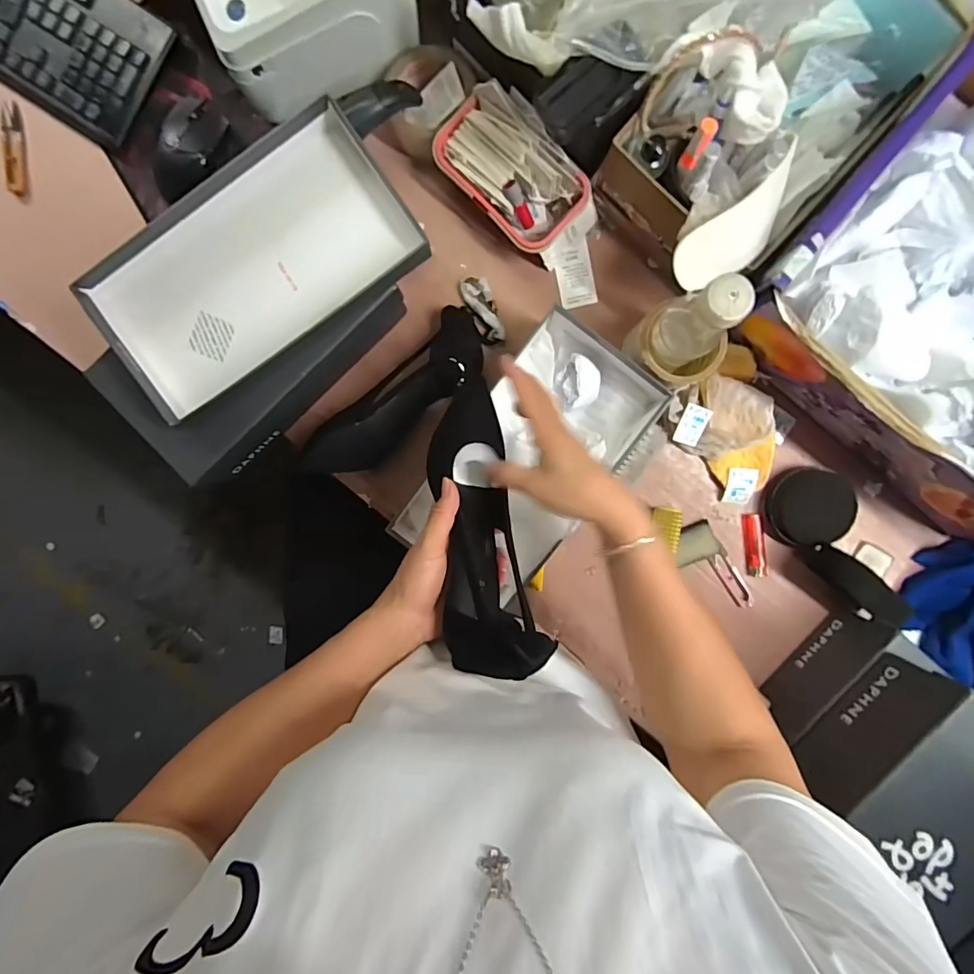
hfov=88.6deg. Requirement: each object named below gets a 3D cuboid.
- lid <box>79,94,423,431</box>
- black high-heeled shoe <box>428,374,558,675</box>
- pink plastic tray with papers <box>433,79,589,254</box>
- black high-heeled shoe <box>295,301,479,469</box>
[{"bbox_3d":[-0.228,-0.216,0.493,0.308,0.033,0.171,-33,93,4],"label":"lid"},{"bbox_3d":[-0.005,0.038,0.431,0.082,0.075,0.236,-5,60,2],"label":"black high-heeled shoe"},{"bbox_3d":[0.026,-0.340,0.547,0.101,0.077,0.165,-43,93,4],"label":"pink plastic tray with papers"},{"bbox_3d":[-0.100,-0.093,0.573,0.267,0.076,0.089,-43,93,4],"label":"black high-heeled shoe"}]

